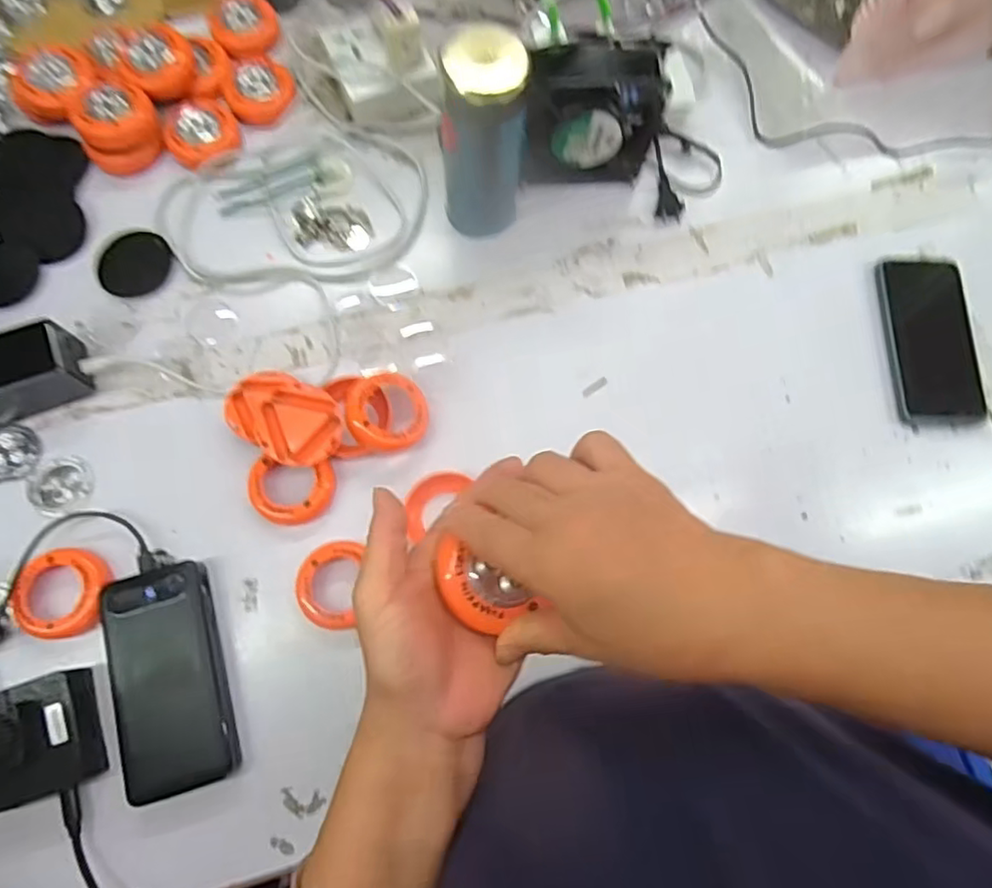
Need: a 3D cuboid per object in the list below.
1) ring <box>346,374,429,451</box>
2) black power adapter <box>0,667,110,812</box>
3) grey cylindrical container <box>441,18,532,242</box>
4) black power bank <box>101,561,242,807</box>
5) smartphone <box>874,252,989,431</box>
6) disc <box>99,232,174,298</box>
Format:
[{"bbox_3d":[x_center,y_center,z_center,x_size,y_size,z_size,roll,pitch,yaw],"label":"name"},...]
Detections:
[{"bbox_3d":[-0.087,-0.027,0.501,0.066,0.016,0.063,7,71,-20],"label":"ring"},{"bbox_3d":[-0.318,0.203,0.425,0.070,0.045,0.075,-17,77,-6],"label":"black power adapter"},{"bbox_3d":[-0.011,-0.236,0.498,0.063,0.172,0.059,1,76,-2],"label":"grey cylindrical container"},{"bbox_3d":[-0.237,0.170,0.455,0.075,0.031,0.155,-15,77,-6],"label":"black power bank"},{"bbox_3d":[0.389,-0.097,0.548,0.078,0.015,0.158,-1,76,-3],"label":"smartphone"},{"bbox_3d":[-0.324,-0.161,0.552,0.061,0.004,0.063,1,76,-2],"label":"disc"}]

